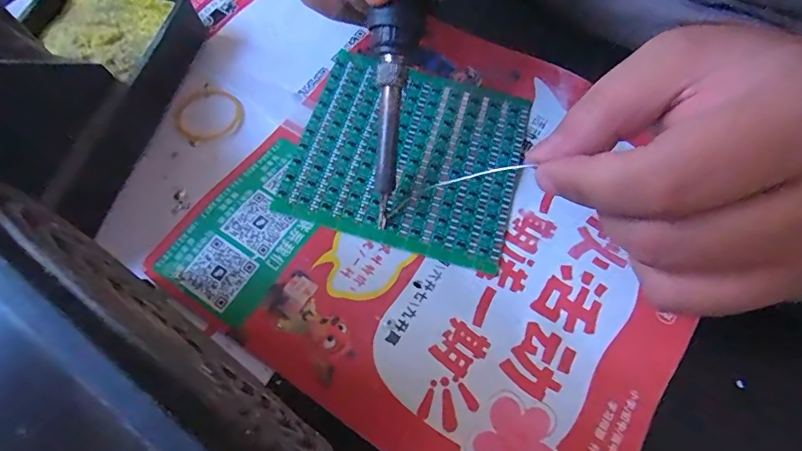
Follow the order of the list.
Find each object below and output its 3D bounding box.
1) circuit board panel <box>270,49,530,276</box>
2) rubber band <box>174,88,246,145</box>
[{"bbox_3d":[0.004,-0.034,0.212,0.100,0.005,0.094,16,65,4],"label":"circuit board panel"},{"bbox_3d":[-0.095,-0.055,0.224,0.034,0.004,0.031,1,65,-3],"label":"rubber band"}]

